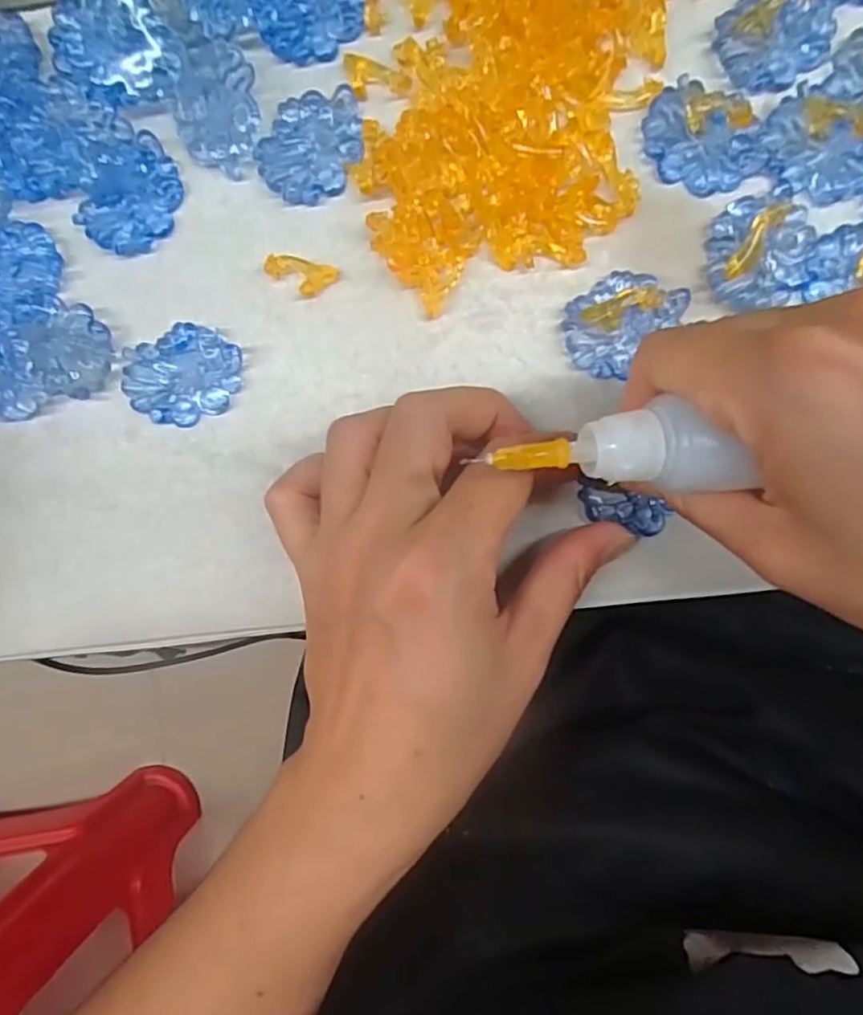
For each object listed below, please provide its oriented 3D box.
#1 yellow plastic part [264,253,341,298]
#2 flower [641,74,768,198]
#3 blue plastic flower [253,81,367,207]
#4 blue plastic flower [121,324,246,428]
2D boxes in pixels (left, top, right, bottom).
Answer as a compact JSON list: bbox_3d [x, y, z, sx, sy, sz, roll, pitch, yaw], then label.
[{"bbox_3d":[-0.042,-0.074,0.206,0.022,0.005,0.011,12,90,4],"label":"yellow plastic part"},{"bbox_3d":[0.083,-0.113,0.196,0.037,0.005,0.028,29,91,3],"label":"flower"},{"bbox_3d":[-0.038,-0.114,0.205,0.033,0.004,0.032,-6,89,3],"label":"blue plastic flower"},{"bbox_3d":[-0.079,-0.043,0.206,0.036,0.006,0.029,-20,88,3],"label":"blue plastic flower"}]

